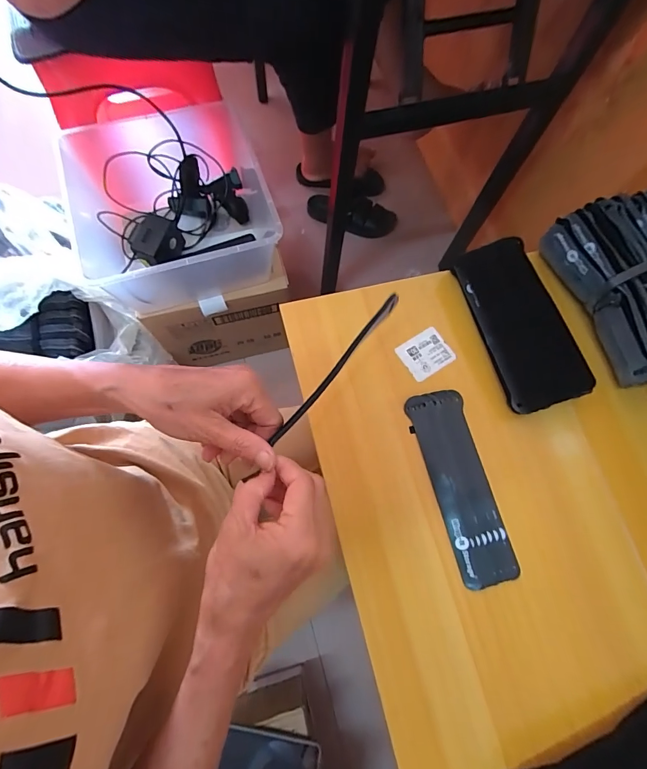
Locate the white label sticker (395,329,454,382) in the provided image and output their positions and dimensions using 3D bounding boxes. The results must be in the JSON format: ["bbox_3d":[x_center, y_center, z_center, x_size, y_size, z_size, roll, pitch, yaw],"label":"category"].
[{"bbox_3d":[0.121,-0.037,0.445,0.058,0.004,0.049,-30,76,-11],"label":"white label sticker"}]

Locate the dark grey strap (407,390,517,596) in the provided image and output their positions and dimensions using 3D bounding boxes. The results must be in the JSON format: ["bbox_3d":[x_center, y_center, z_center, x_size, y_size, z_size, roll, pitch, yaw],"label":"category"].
[{"bbox_3d":[0.146,0.105,0.399,0.063,0.006,0.200,-12,74,-6],"label":"dark grey strap"}]

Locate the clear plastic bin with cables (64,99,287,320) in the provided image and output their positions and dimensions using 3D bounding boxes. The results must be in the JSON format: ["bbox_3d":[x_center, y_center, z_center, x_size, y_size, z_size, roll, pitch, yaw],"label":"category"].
[{"bbox_3d":[-0.249,-0.294,0.654,0.298,0.148,0.301,-15,74,-7],"label":"clear plastic bin with cables"}]

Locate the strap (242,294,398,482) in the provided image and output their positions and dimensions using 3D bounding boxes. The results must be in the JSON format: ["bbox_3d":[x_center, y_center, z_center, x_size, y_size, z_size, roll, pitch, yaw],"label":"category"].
[{"bbox_3d":[0.008,-0.009,0.309,0.008,0.010,0.201,36,65,8],"label":"strap"}]

